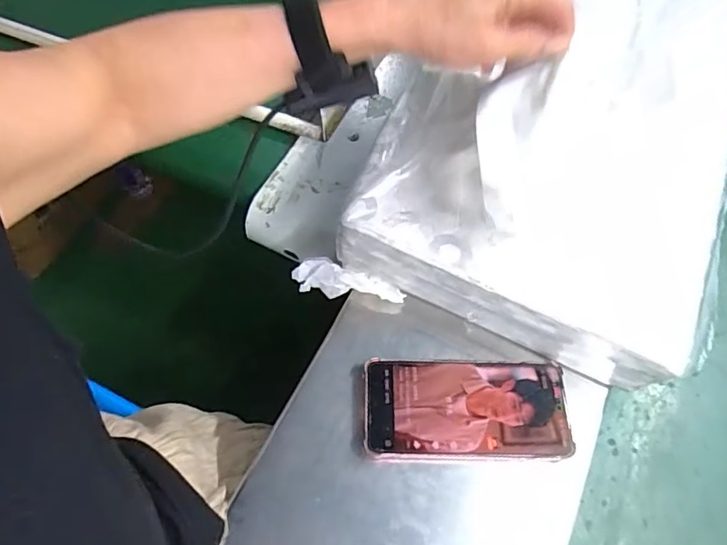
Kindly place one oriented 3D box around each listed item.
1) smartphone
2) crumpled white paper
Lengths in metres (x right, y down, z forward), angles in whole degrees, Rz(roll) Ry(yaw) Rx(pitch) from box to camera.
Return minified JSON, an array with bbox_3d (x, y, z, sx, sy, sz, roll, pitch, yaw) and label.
[{"bbox_3d":[0.083,0.109,0.422,0.162,0.006,0.077,1,60,-2],"label":"smartphone"},{"bbox_3d":[-0.016,0.010,0.490,0.108,0.042,0.020,10,59,20],"label":"crumpled white paper"}]

